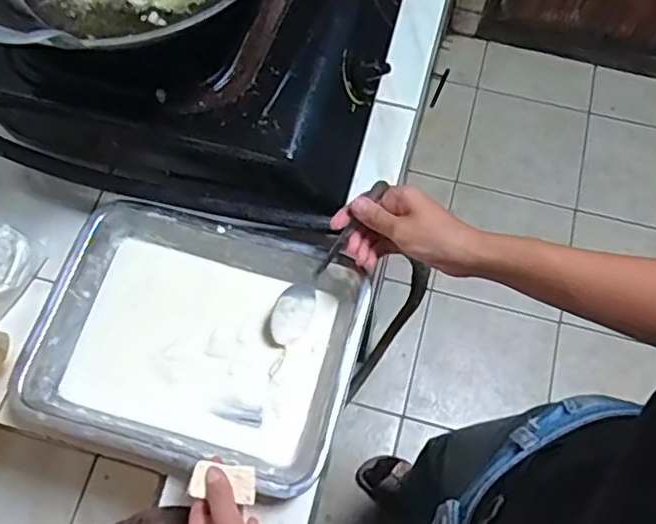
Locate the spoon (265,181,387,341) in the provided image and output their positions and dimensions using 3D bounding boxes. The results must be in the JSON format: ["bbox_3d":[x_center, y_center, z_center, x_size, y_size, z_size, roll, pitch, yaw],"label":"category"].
[{"bbox_3d":[0.000,-0.001,0.577,0.030,0.037,0.174,36,101,13],"label":"spoon"}]

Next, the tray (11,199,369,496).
[{"bbox_3d":[-0.118,0.064,0.574,0.278,0.041,0.219,14,68,5],"label":"tray"}]

